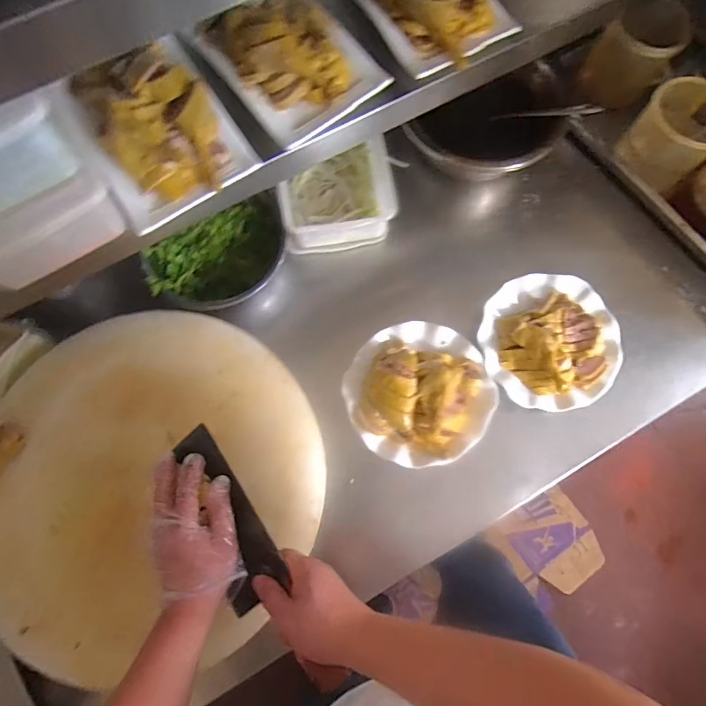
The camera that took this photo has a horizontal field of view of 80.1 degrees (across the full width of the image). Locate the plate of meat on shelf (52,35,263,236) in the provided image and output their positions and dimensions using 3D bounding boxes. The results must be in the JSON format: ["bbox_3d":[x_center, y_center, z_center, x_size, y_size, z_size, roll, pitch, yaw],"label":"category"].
[{"bbox_3d":[-0.221,-0.255,0.468,0.161,0.065,0.215,-33,77,-8],"label":"plate of meat on shelf"}]

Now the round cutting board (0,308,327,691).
[{"bbox_3d":[-0.260,0.160,0.553,0.444,0.063,0.431,0,75,1],"label":"round cutting board"}]

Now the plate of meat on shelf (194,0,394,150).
[{"bbox_3d":[-0.074,-0.358,0.490,0.156,0.055,0.200,-38,78,-9],"label":"plate of meat on shelf"}]

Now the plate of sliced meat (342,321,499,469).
[{"bbox_3d":[0.096,0.053,0.605,0.204,0.048,0.203,0,75,1],"label":"plate of sliced meat"}]

